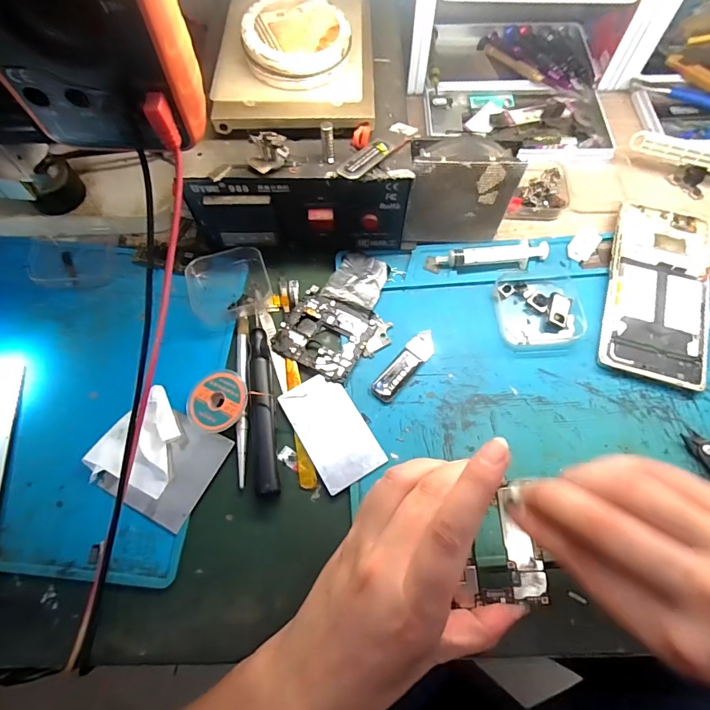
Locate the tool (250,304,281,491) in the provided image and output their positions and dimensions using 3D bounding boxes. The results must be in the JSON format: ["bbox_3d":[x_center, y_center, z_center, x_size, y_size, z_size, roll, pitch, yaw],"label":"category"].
[{"bbox_3d":[-0.069,0.029,0.303,0.017,0.013,0.138,-9,67,-3],"label":"tool"}]

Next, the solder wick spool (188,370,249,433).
[{"bbox_3d":[-0.099,0.032,0.299,0.042,0.012,0.046,0,67,1],"label":"solder wick spool"}]

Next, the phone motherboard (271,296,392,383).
[{"bbox_3d":[-0.018,-0.015,0.325,0.077,0.004,0.064,28,71,12],"label":"phone motherboard"}]

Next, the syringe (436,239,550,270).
[{"bbox_3d":[0.115,-0.083,0.347,0.091,0.013,0.018,-6,67,-1],"label":"syringe"}]

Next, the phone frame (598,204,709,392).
[{"bbox_3d":[0.245,-0.055,0.337,0.075,0.009,0.162,17,69,8],"label":"phone frame"}]

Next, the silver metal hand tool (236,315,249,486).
[{"bbox_3d":[-0.082,0.028,0.305,0.010,0.007,0.129,-6,67,-2],"label":"silver metal hand tool"}]

